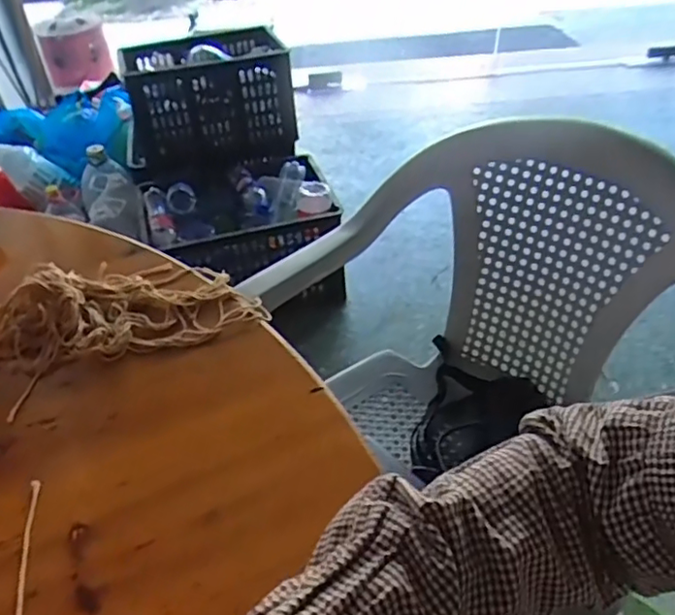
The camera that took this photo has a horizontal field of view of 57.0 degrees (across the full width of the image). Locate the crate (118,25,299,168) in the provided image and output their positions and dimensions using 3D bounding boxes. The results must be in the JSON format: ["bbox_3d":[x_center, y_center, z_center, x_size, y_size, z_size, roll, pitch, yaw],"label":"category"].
[{"bbox_3d":[-0.372,-0.579,1.738,0.448,0.284,0.356,-16,41,-12],"label":"crate"}]

